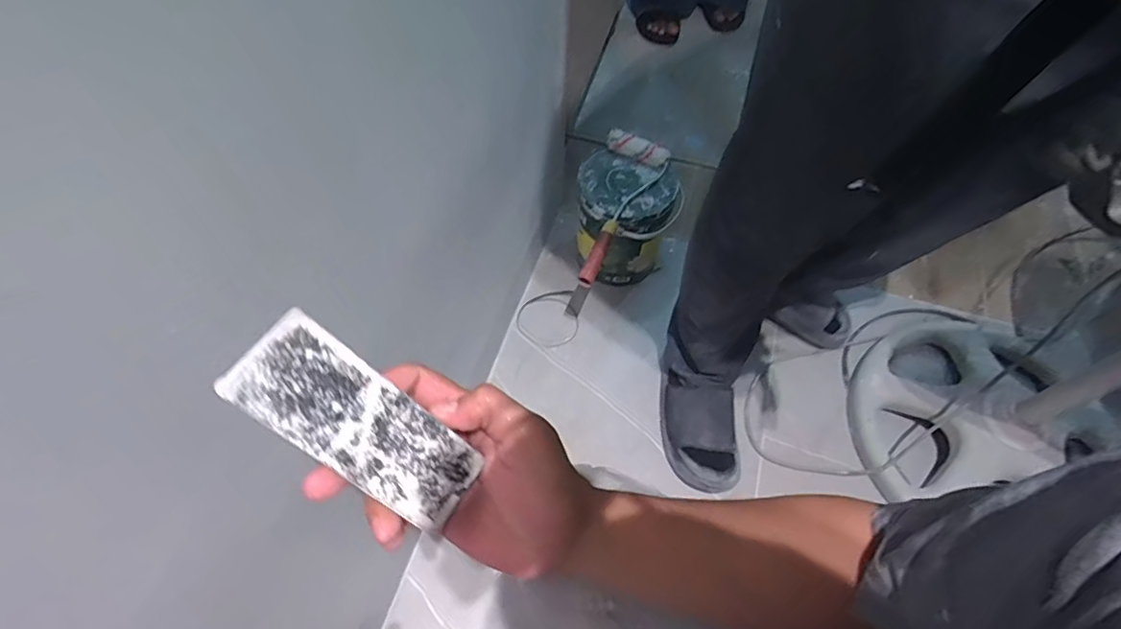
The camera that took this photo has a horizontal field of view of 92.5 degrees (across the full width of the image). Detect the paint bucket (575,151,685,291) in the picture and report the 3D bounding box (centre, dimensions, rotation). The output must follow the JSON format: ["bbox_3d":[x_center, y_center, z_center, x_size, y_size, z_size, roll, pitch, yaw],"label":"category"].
[{"bbox_3d":[0.117,-0.160,1.002,0.179,0.210,0.165,11,60,7],"label":"paint bucket"}]

